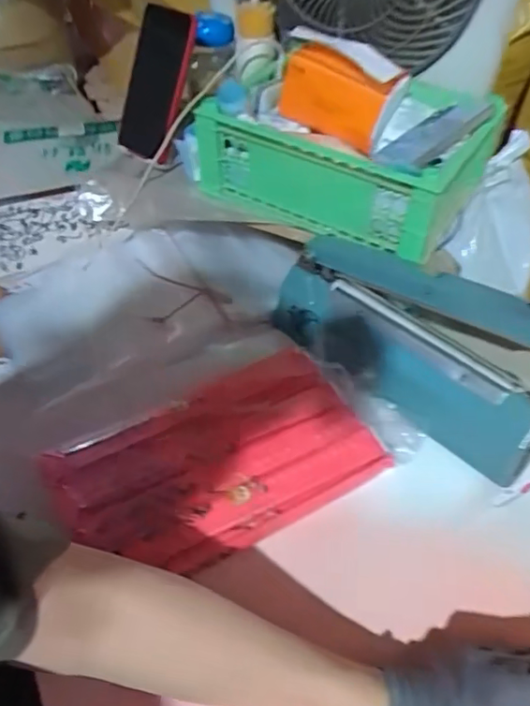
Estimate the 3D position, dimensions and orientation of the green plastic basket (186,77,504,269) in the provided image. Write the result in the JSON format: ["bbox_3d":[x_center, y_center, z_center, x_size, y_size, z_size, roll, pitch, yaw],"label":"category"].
[{"bbox_3d":[0.096,-0.236,0.656,0.290,0.119,0.230,29,53,20],"label":"green plastic basket"}]

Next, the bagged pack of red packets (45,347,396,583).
[{"bbox_3d":[-0.042,0.095,0.501,0.267,0.022,0.159,-24,54,-22],"label":"bagged pack of red packets"}]

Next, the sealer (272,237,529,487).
[{"bbox_3d":[0.135,-0.023,0.534,0.310,0.169,0.093,33,55,23],"label":"sealer"}]

